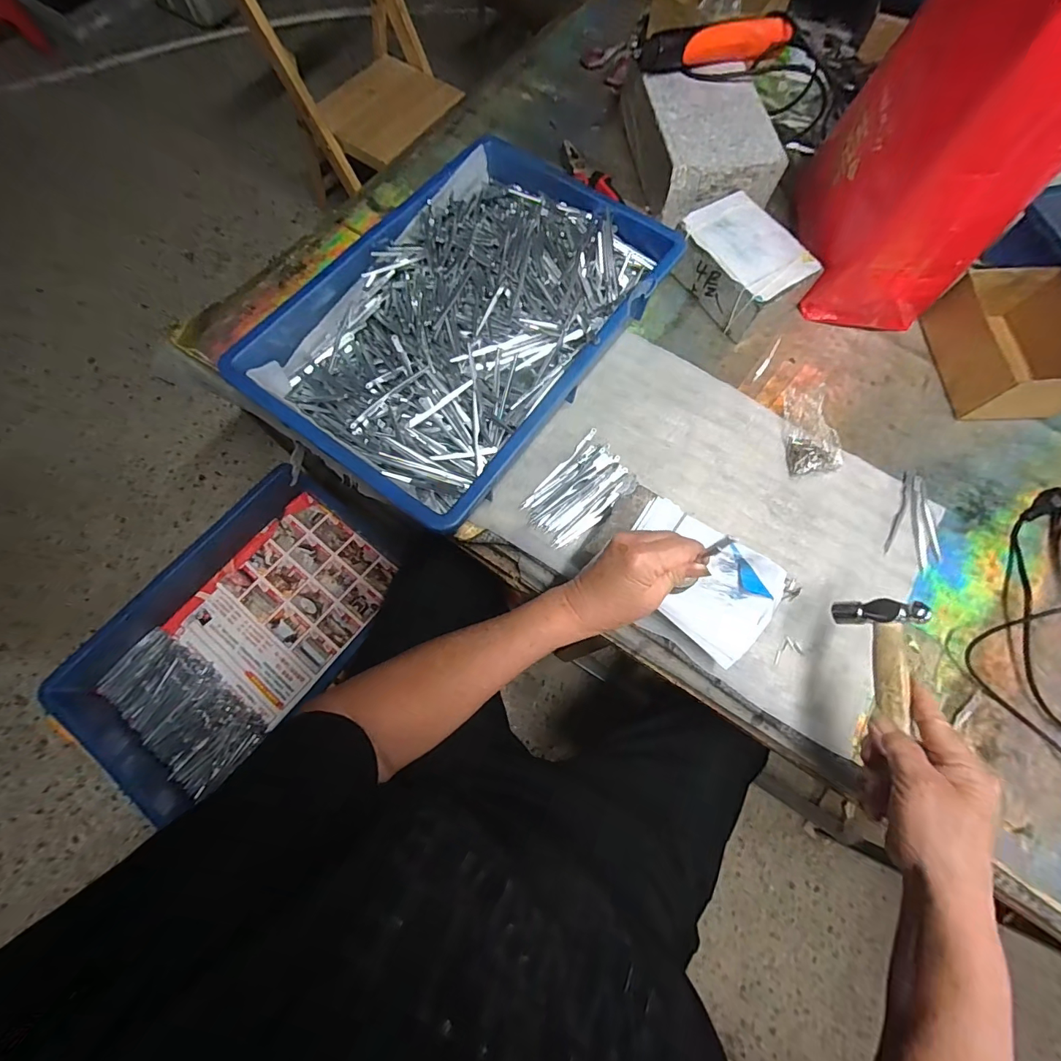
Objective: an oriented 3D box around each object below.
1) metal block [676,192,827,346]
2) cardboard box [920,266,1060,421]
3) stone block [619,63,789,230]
[{"bbox_3d":[0.252,-0.318,0.554,0.101,0.068,0.144,-36,76,-13],"label":"metal block"},{"bbox_3d":[0.538,-0.209,0.511,0.115,0.070,0.162,-5,72,-4],"label":"cardboard box"},{"bbox_3d":[0.210,-0.501,0.579,0.142,0.068,0.218,-8,72,-5],"label":"stone block"}]

